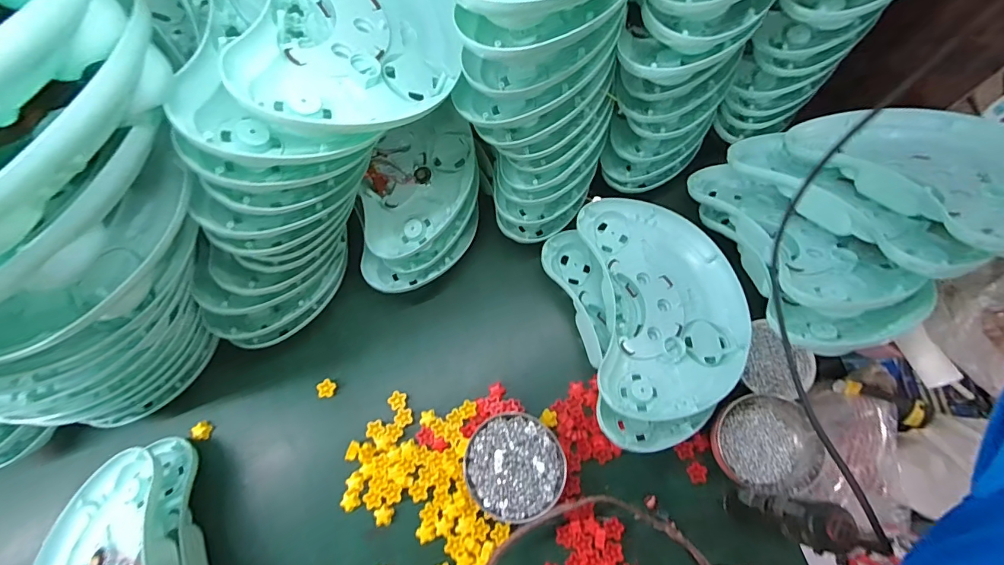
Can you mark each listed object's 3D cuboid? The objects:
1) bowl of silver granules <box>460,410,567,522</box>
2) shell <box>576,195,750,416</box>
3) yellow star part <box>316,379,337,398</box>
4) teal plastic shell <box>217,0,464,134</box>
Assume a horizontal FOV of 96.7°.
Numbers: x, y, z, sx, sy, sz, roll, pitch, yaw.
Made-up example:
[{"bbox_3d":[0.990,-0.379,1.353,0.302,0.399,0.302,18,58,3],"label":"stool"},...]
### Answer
[{"bbox_3d":[0.017,0.252,0.616,0.129,0.042,0.131,0,69,1],"label":"bowl of silver granules"},{"bbox_3d":[0.234,0.024,0.650,0.221,0.054,0.328,-2,69,1],"label":"shell"},{"bbox_3d":[-0.269,0.163,0.685,0.024,0.021,0.027,19,71,8],"label":"yellow star part"},{"bbox_3d":[-0.140,-0.296,0.485,0.258,0.076,0.344,3,66,-26],"label":"teal plastic shell"}]

